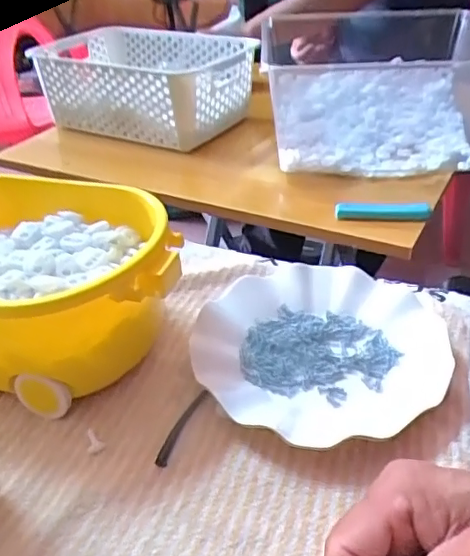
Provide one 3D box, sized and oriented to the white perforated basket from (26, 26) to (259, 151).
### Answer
[{"bbox_3d":[-0.131,-0.291,0.853,0.299,0.105,0.214,15,38,26],"label":"white perforated basket"}]

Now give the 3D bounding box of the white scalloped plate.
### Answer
[{"bbox_3d":[0.062,0.046,0.434,0.176,0.023,0.176,-3,34,2],"label":"white scalloped plate"}]

